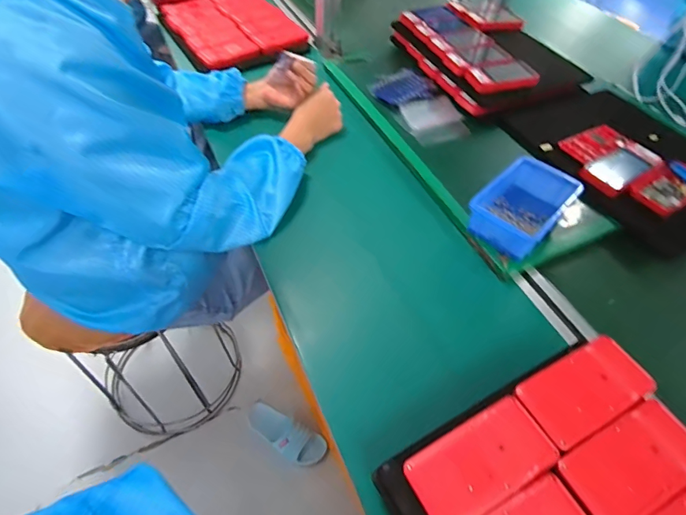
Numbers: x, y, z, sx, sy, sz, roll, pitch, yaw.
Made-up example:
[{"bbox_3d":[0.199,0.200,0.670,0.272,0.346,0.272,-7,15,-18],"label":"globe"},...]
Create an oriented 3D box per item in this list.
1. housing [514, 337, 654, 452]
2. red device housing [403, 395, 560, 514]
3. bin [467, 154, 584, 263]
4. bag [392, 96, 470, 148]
[{"bbox_3d":[0.222,0.118,0.379,0.116,0.010,0.063,-21,56,-17],"label":"housing"},{"bbox_3d":[0.114,0.169,0.344,0.115,0.015,0.060,-23,56,-18],"label":"red device housing"},{"bbox_3d":[0.247,-0.070,0.575,0.098,0.050,0.145,37,60,24],"label":"bin"},{"bbox_3d":[0.160,-0.249,0.754,0.117,0.014,0.106,-18,55,-15],"label":"bag"}]

